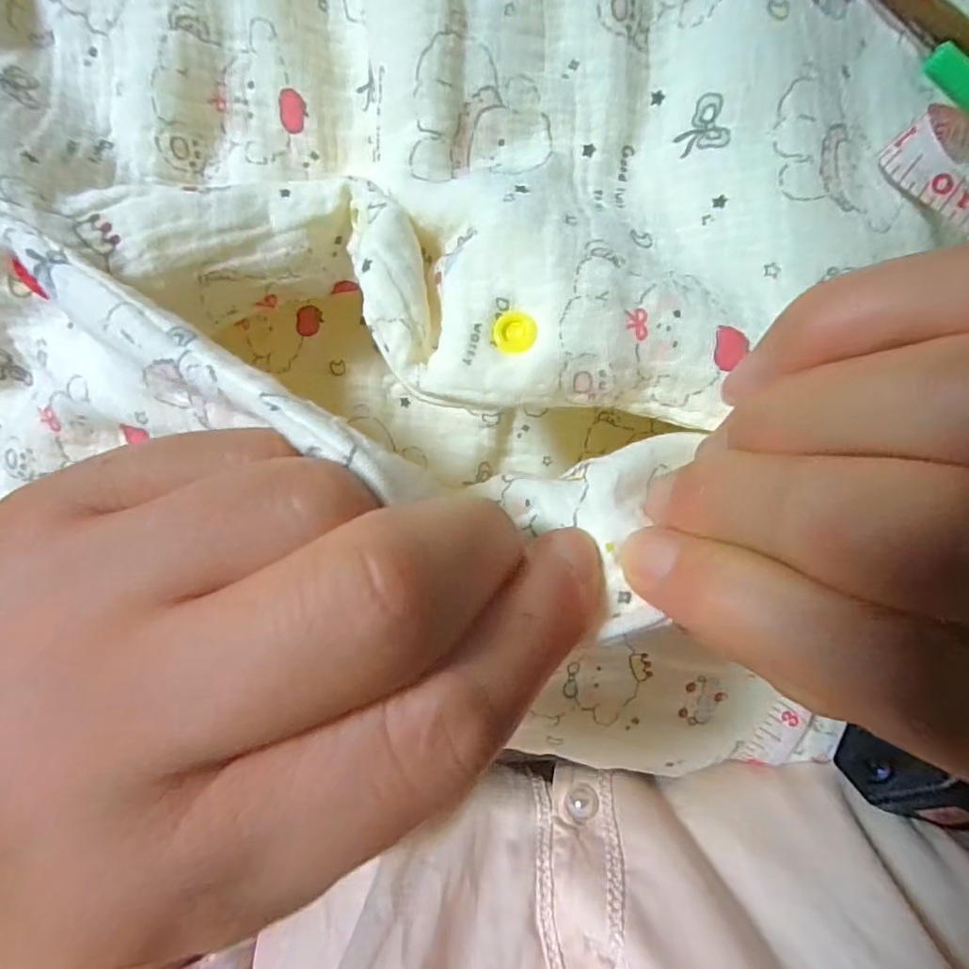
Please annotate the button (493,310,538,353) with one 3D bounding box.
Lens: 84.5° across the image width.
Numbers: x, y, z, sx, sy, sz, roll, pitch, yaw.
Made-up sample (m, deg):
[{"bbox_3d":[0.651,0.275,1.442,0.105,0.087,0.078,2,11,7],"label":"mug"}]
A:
[{"bbox_3d":[0.007,-0.036,0.126,0.010,0.004,0.010,1,99,1],"label":"button"}]

